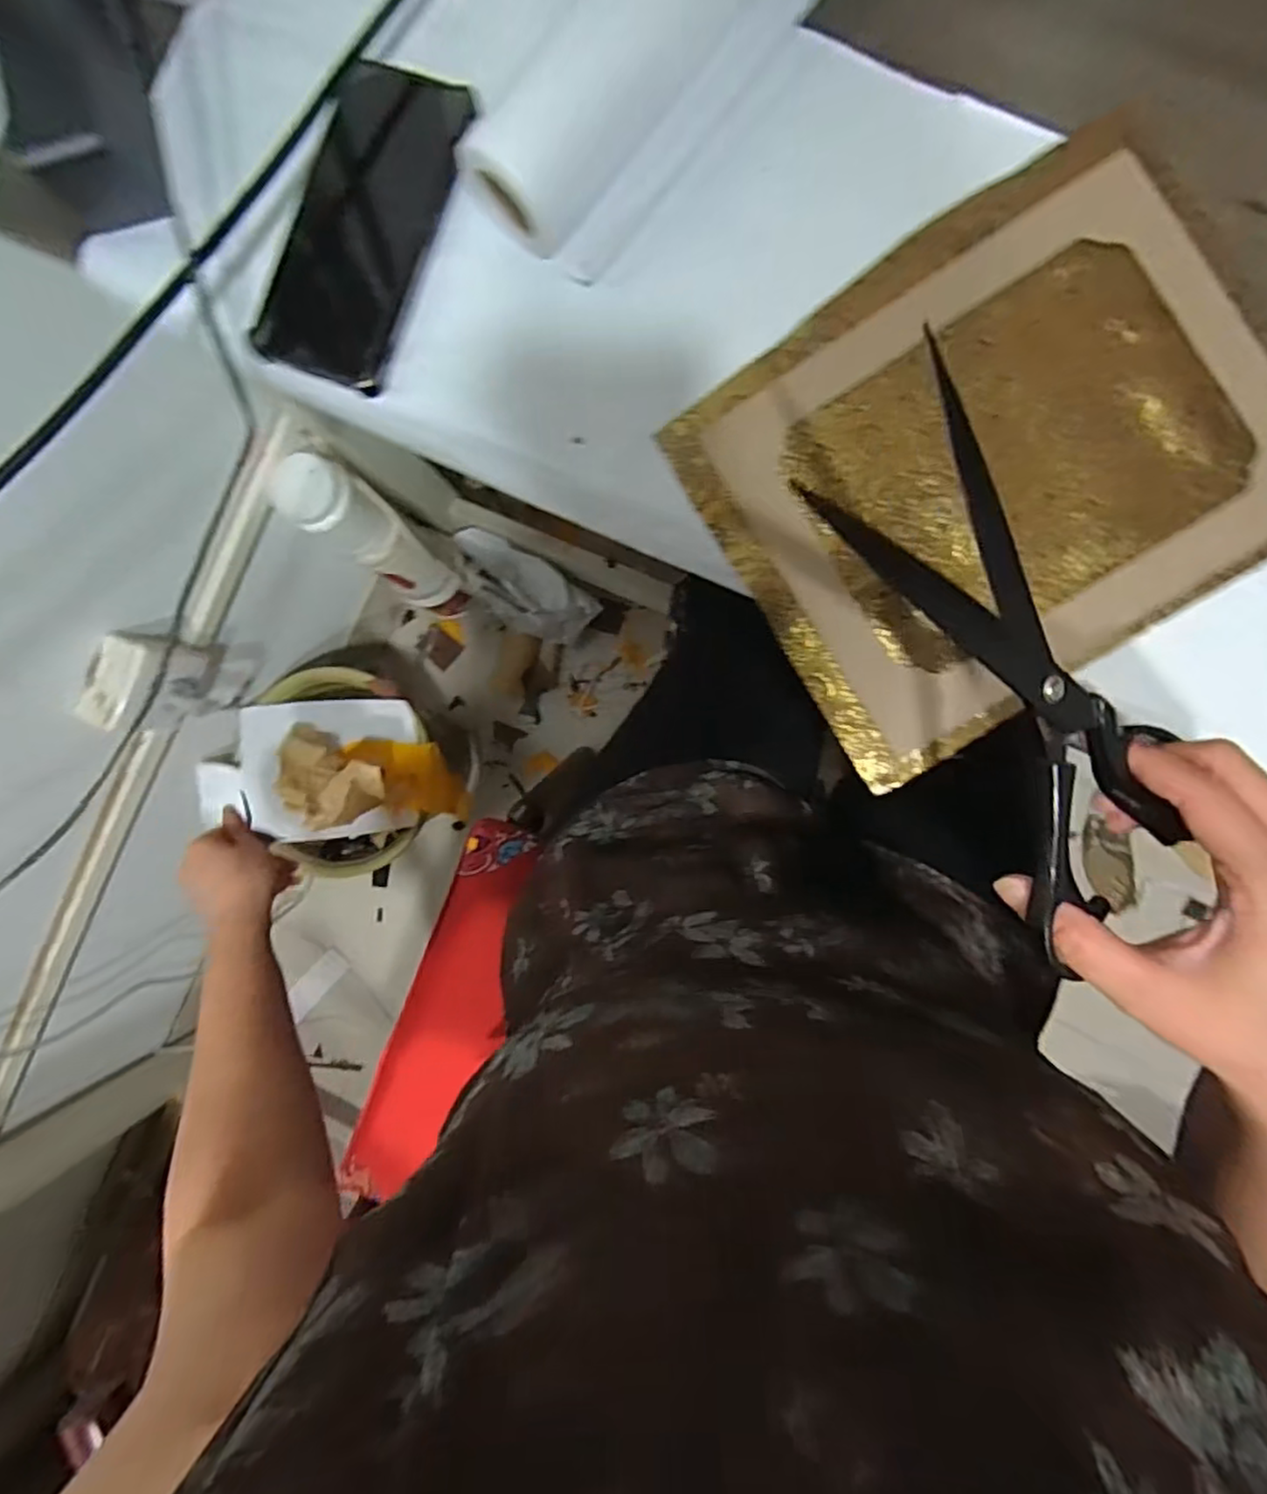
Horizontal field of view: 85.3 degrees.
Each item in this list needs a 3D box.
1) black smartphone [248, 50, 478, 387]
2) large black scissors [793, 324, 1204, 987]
[{"bbox_3d":[-0.144,-0.281,0.372,0.067,0.015,0.162,23,94,4],"label":"black smartphone"},{"bbox_3d":[0.128,-0.018,0.237,0.076,0.025,0.204,-39,111,5],"label":"large black scissors"}]

